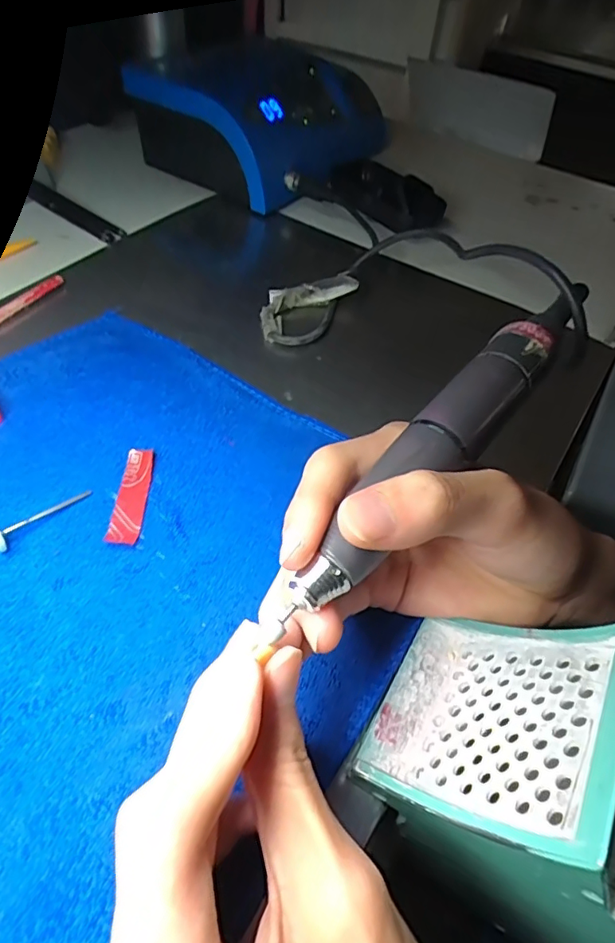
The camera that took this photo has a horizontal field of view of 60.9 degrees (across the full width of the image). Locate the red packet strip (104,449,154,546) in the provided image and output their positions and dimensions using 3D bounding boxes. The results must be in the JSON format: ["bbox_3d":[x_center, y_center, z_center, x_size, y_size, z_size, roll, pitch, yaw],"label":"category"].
[{"bbox_3d":[-0.086,0.011,0.257,0.015,0.004,0.055,3,51,-3],"label":"red packet strip"}]

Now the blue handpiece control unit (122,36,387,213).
[{"bbox_3d":[-0.034,-0.337,0.496,0.159,0.084,0.200,29,55,17],"label":"blue handpiece control unit"}]

